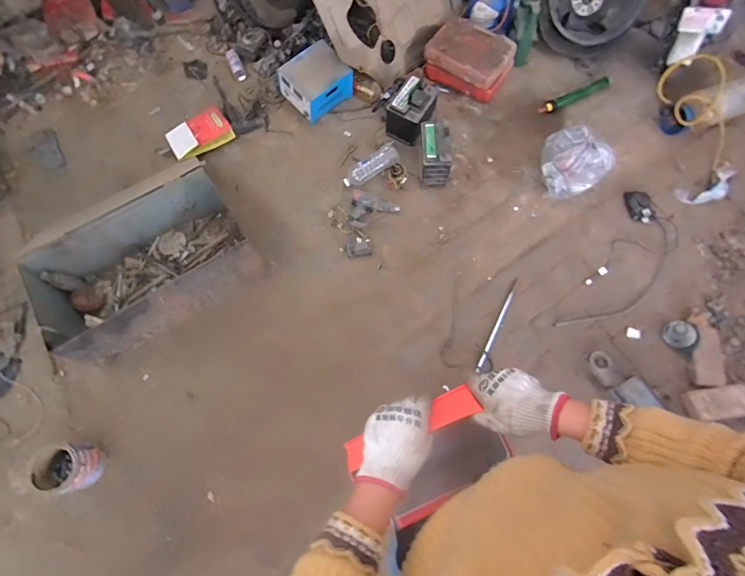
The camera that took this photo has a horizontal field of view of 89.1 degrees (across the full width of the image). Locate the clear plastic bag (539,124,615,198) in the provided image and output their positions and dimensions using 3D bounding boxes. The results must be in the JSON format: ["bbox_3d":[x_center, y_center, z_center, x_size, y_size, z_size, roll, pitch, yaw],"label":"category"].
[{"bbox_3d":[0.858,-0.570,1.650,0.252,0.158,0.305,-28,73,-10],"label":"clear plastic bag"}]

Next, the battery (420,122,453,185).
[{"bbox_3d":[0.270,-0.593,1.665,0.129,0.217,0.216,-3,70,-2],"label":"battery"}]

